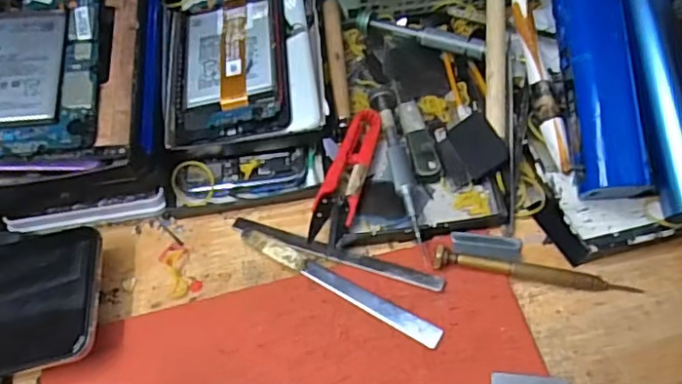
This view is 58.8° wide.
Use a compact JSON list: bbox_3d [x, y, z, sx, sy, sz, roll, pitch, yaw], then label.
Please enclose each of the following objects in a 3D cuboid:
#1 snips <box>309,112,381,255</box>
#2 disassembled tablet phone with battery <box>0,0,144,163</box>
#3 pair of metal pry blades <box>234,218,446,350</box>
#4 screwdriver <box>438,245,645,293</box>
[{"bbox_3d":[0.004,-0.010,0.361,0.022,0.017,0.096,12,61,11],"label":"snips"},{"bbox_3d":[-0.169,-0.084,0.365,0.092,0.008,0.154,-3,59,-15],"label":"disassembled tablet phone with battery"},{"bbox_3d":[-0.001,0.038,0.339,0.133,0.010,0.035,27,64,18],"label":"pair of metal pry blades"},{"bbox_3d":[0.105,0.042,0.327,0.109,0.015,0.010,6,60,7],"label":"screwdriver"}]

